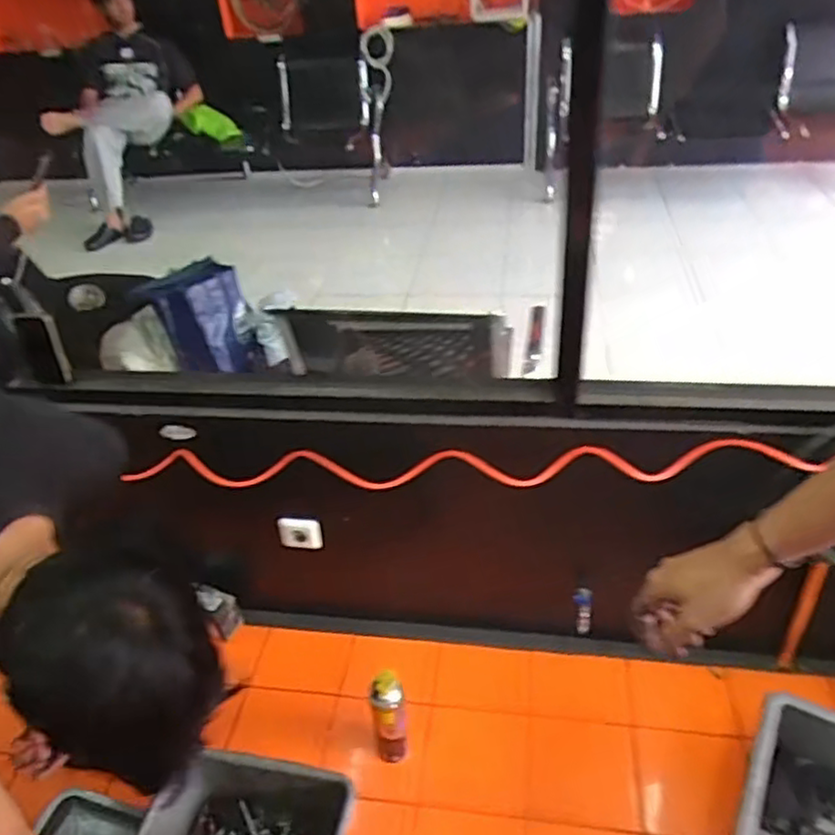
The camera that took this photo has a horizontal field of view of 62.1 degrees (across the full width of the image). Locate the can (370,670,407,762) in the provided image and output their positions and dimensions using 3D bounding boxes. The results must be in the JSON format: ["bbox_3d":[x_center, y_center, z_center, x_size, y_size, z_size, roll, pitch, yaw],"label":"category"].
[{"bbox_3d":[-0.051,0.558,1.285,0.059,0.232,0.051,-10,36,-7],"label":"can"}]

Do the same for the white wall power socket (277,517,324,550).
[{"bbox_3d":[-0.246,0.244,1.459,0.090,0.090,0.008,-4,36,1],"label":"white wall power socket"}]

